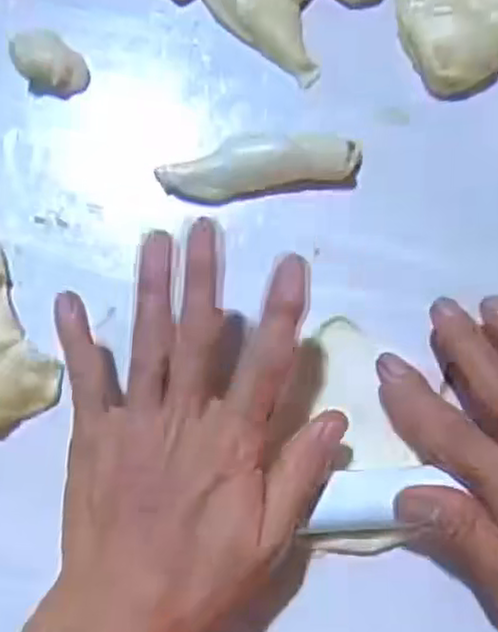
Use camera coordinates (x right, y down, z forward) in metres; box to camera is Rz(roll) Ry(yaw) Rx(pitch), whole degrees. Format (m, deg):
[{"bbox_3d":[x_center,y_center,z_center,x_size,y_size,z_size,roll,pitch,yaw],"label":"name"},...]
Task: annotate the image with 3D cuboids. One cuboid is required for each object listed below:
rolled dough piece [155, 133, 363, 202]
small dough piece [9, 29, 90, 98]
[{"bbox_3d":[0.005,-0.074,0.347,0.096,0.016,0.025,-10,82,-1],"label":"rolled dough piece"},{"bbox_3d":[-0.100,-0.127,0.356,0.028,0.020,0.033,-38,83,-4],"label":"small dough piece"}]

